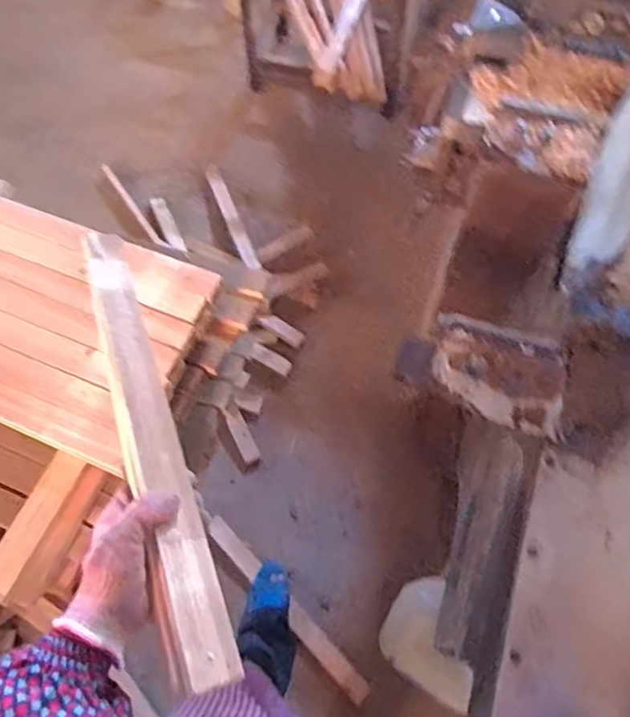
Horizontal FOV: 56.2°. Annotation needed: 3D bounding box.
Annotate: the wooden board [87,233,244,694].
[{"bbox_3d":[-0.169,0.050,0.572,0.052,0.034,0.499,-20,57,-9],"label":"wooden board"}]

